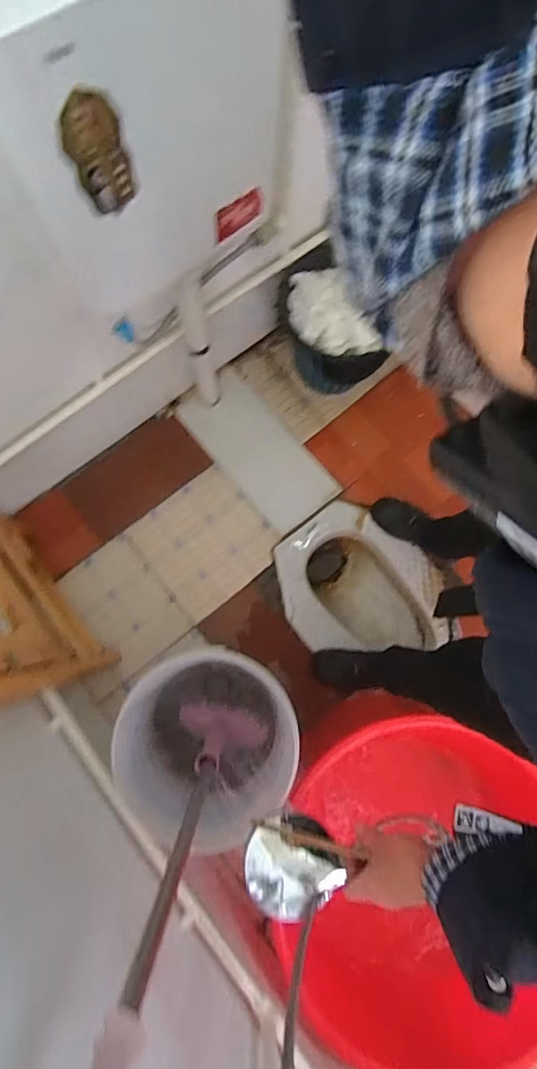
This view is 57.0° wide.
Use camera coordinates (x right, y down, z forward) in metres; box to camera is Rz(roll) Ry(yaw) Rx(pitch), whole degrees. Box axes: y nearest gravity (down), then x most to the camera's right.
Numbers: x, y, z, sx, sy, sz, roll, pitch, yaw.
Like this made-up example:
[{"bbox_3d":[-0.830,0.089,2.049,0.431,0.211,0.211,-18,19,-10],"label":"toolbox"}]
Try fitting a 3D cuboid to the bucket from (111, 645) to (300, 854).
[{"bbox_3d":[-0.105,0.393,0.982,0.295,0.281,0.305,0,77,0],"label":"bucket"}]

